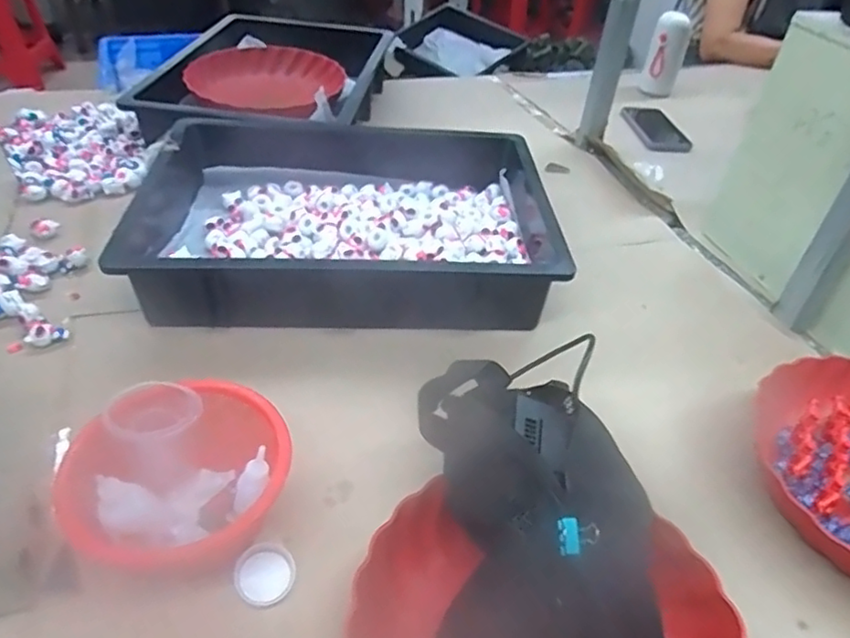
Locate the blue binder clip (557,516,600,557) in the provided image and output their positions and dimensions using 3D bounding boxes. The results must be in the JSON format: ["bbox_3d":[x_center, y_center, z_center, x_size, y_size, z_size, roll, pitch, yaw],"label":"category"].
[{"bbox_3d":[0.087,0.123,0.347,0.023,0.010,0.018,0,41,-5],"label":"blue binder clip"}]

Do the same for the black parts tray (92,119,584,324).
[{"bbox_3d":[-0.098,-0.121,0.728,0.473,0.092,0.337,-1,41,-7],"label":"black parts tray"}]

